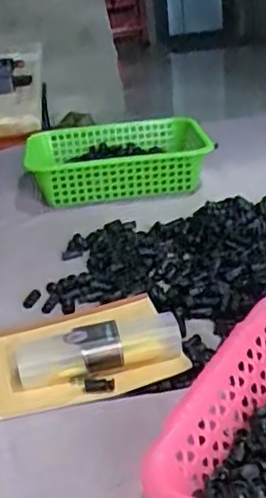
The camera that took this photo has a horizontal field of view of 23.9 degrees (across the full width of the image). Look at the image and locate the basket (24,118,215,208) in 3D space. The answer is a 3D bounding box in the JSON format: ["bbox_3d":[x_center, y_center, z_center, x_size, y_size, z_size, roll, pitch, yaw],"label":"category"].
[{"bbox_3d":[-0.024,-0.157,1.076,0.303,0.086,0.208,-6,26,-3],"label":"basket"}]

